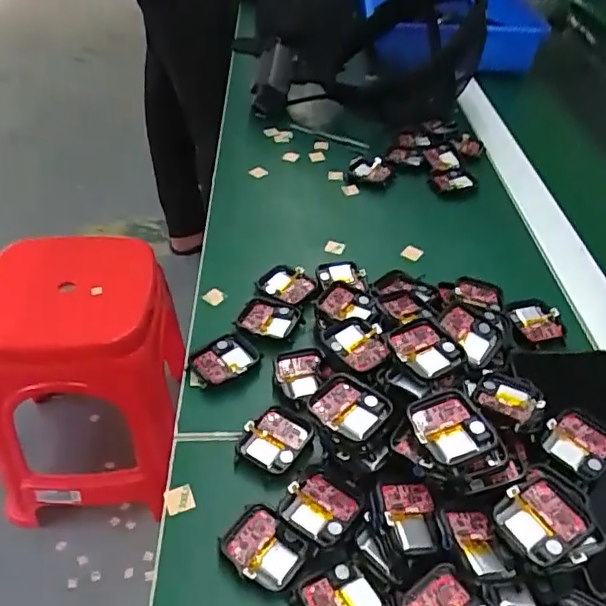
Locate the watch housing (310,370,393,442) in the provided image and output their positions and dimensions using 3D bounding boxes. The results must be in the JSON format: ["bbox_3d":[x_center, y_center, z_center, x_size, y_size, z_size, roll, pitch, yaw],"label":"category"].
[{"bbox_3d":[0.026,0.059,0.332,0.042,0.008,0.037,25,47,22],"label":"watch housing"}]

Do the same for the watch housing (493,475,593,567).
[{"bbox_3d":[0.124,0.109,0.296,0.042,0.007,0.037,-20,47,-23],"label":"watch housing"}]

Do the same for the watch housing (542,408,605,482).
[{"bbox_3d":[0.165,0.082,0.345,0.043,0.009,0.036,-31,52,-32],"label":"watch housing"}]

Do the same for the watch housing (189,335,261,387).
[{"bbox_3d":[-0.053,0.041,0.403,0.044,0.007,0.034,-28,51,-29],"label":"watch housing"}]

